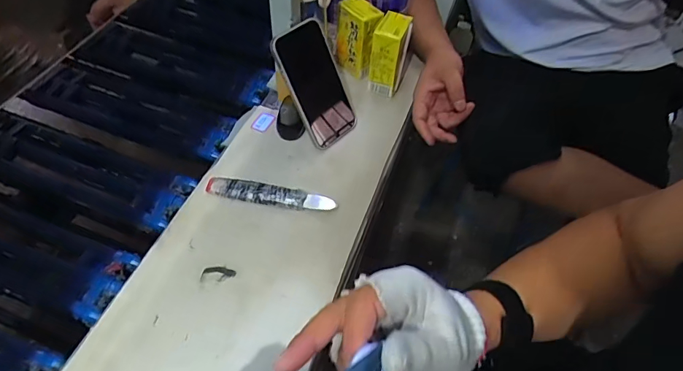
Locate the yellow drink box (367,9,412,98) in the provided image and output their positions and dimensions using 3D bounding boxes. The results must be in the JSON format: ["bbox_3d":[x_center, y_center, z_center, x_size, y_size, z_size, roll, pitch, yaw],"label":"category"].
[{"bbox_3d":[0.074,-0.201,0.673,0.048,0.112,0.060,15,53,9],"label":"yellow drink box"}]

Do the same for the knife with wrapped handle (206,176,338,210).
[{"bbox_3d":[-0.091,0.012,0.556,0.165,0.020,0.028,11,53,5],"label":"knife with wrapped handle"}]

